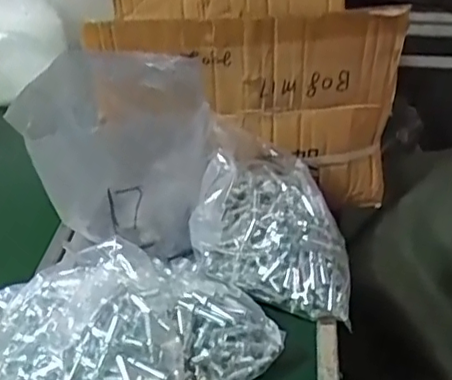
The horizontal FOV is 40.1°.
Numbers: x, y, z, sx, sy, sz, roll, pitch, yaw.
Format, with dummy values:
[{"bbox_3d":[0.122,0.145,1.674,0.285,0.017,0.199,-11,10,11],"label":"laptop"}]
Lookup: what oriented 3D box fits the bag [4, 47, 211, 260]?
[{"bbox_3d":[-0.102,-0.034,0.632,0.164,0.194,0.102,10,36,16],"label":"bag"}]

